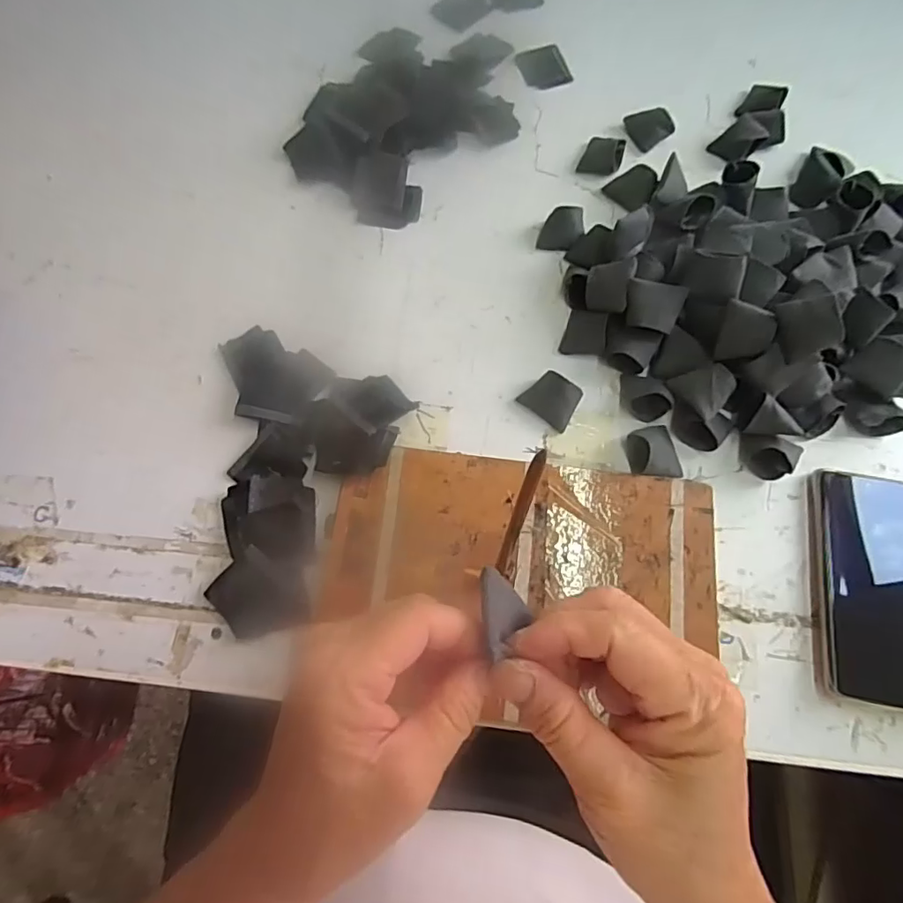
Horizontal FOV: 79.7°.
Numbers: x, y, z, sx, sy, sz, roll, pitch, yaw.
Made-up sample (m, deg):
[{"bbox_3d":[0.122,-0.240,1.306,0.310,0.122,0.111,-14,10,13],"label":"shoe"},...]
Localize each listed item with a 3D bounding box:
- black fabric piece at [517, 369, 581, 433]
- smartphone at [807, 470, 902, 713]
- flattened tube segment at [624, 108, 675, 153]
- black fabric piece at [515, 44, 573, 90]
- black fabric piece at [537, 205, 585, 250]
[{"bbox_3d":[0.080,-0.042,0.427,0.042,0.025,0.033,37,74,12],"label":"black fabric piece"},{"bbox_3d":[0.294,0.093,0.374,0.076,0.016,0.156,8,73,11],"label":"smartphone"},{"bbox_3d":[0.191,-0.316,0.525,0.032,0.020,0.043,-23,72,-8],"label":"flattened tube segment"},{"bbox_3d":[0.095,-0.399,0.563,0.050,0.005,0.055,-17,71,-6],"label":"black fabric piece"},{"bbox_3d":[0.098,-0.198,0.481,0.037,0.007,0.037,9,108,9],"label":"black fabric piece"}]

